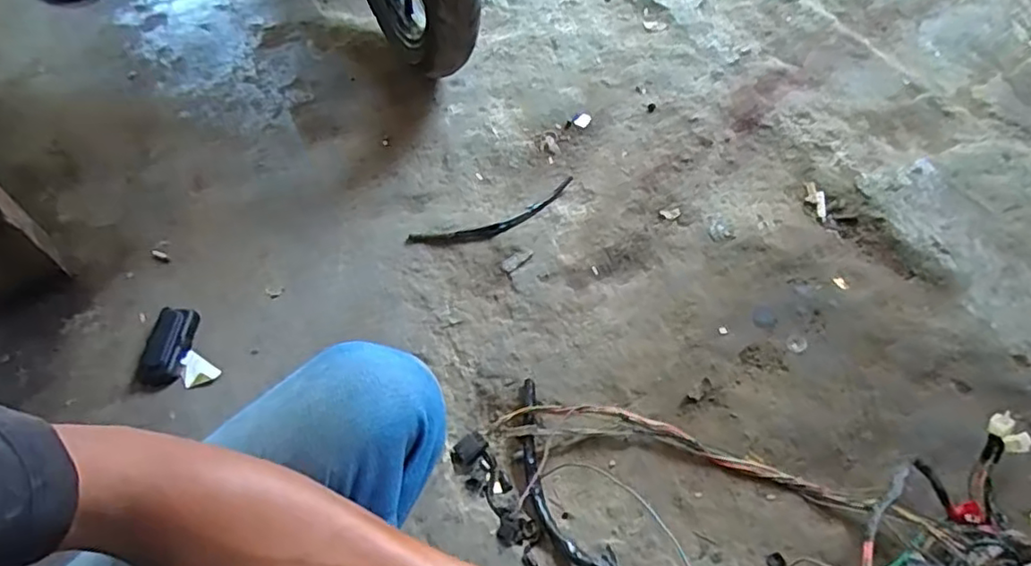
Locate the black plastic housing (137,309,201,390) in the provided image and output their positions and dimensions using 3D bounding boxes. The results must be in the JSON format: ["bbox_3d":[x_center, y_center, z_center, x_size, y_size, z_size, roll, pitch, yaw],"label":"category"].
[{"bbox_3d":[-0.464,0.087,0.825,0.058,0.027,0.113,-2,58,0],"label":"black plastic housing"}]

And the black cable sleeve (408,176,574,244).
[{"bbox_3d":[-0.026,-0.100,0.956,0.279,0.027,0.054,-24,59,-12],"label":"black cable sleeve"}]

